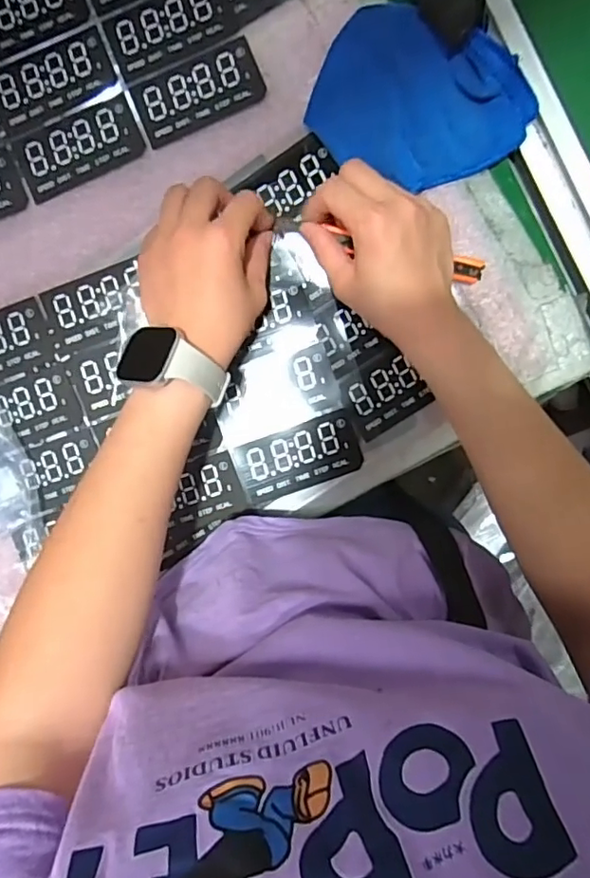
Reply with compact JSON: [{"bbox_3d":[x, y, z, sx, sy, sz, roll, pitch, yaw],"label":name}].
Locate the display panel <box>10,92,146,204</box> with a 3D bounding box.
[{"bbox_3d":[-0.155,-0.209,0.405,0.091,0.006,0.045,-21,96,0],"label":"display panel"}]

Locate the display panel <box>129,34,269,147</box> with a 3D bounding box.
[{"bbox_3d":[-0.069,-0.247,0.400,0.090,0.004,0.044,-24,96,1],"label":"display panel"}]

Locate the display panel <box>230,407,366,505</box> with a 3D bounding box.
[{"bbox_3d":[0.004,0.015,0.431,0.092,0.005,0.049,-20,96,0],"label":"display panel"}]

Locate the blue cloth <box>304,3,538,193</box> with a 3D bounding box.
[{"bbox_3d":[0.089,-0.229,0.387,0.148,0.036,0.104,18,95,-3],"label":"blue cloth"}]

